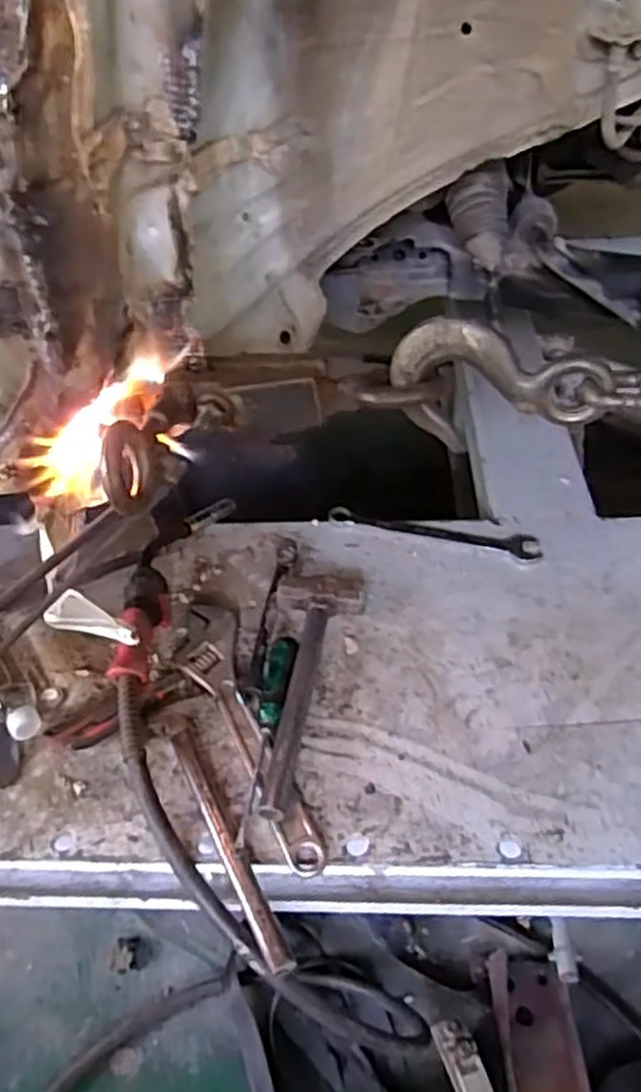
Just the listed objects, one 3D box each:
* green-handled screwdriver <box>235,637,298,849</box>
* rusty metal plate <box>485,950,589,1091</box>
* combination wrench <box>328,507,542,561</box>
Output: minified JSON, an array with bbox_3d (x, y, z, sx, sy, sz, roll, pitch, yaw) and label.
[{"bbox_3d":[-0.062,0.201,0.827,0.033,0.029,0.241,6,44,9],"label":"green-handled screwdriver"},{"bbox_3d":[0.303,0.711,1.041,0.107,0.033,0.289,-1,43,2],"label":"rusty metal plate"},{"bbox_3d":[0.155,-0.020,1.065,0.294,0.011,0.041,11,45,14],"label":"combination wrench"}]

